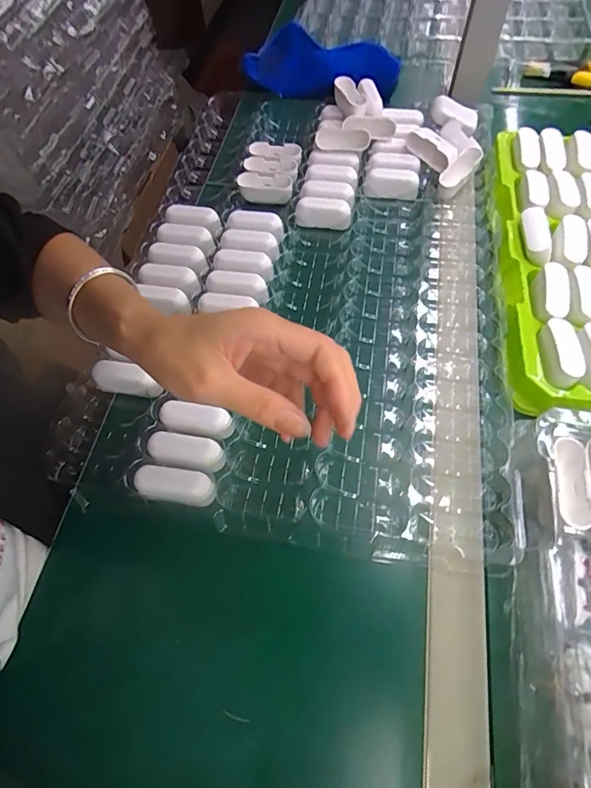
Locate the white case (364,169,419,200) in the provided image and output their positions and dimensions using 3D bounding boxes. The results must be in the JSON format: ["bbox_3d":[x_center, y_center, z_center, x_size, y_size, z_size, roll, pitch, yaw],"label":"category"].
[{"bbox_3d":[0.118,-0.256,0.536,0.064,0.028,0.022,3,61,4],"label":"white case"}]

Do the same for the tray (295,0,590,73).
[{"bbox_3d":[0.261,-0.736,0.780,0.451,0.028,0.506,9,62,7],"label":"tray"}]

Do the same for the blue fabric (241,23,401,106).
[{"bbox_3d":[0.041,-0.494,0.654,0.219,0.043,0.169,15,63,11],"label":"blue fabric"}]

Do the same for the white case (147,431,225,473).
[{"bbox_3d":[-0.093,0.051,0.373,0.062,0.020,0.024,9,62,8],"label":"white case"}]

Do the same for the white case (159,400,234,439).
[{"bbox_3d":[-0.088,0.023,0.383,0.063,0.021,0.022,9,62,7],"label":"white case"}]

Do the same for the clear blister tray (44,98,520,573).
[{"bbox_3d":[0.018,-0.125,0.468,0.375,0.034,0.536,7,62,6],"label":"clear blister tray"}]

